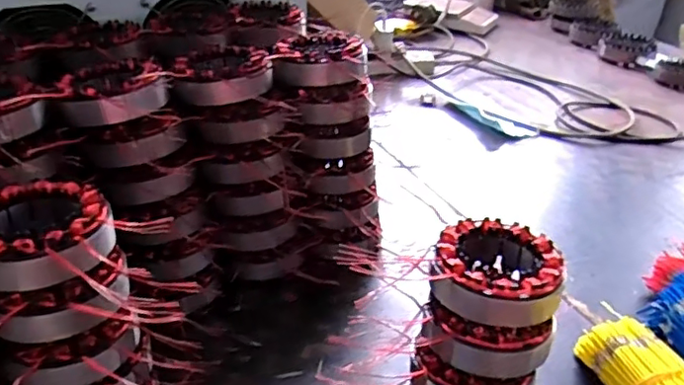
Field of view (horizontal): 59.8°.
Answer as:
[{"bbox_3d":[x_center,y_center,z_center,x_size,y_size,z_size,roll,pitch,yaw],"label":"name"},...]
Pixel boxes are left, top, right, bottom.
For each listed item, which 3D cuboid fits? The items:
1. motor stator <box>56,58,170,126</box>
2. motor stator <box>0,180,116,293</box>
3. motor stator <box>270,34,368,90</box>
[{"bbox_3d":[-0.186,-0.083,0.485,0.081,0.031,0.087,-12,33,-22],"label":"motor stator"},{"bbox_3d":[-0.187,0.026,0.369,0.083,0.028,0.094,-16,35,-28],"label":"motor stator"},{"bbox_3d":[-0.019,-0.129,0.571,0.084,0.033,0.084,6,30,7],"label":"motor stator"}]

